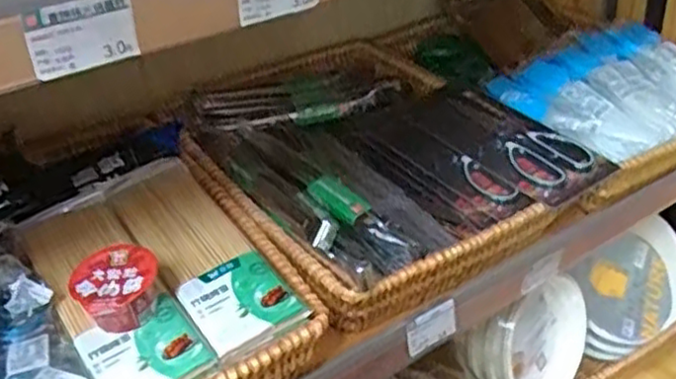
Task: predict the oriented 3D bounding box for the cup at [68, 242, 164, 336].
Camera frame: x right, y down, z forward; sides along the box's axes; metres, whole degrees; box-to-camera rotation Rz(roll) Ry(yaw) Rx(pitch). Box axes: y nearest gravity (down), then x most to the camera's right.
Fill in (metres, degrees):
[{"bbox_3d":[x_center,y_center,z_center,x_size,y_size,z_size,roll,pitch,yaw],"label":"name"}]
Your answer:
[{"bbox_3d":[-0.179,0.083,0.566,0.068,0.047,0.062,-20,35,-24],"label":"cup"}]

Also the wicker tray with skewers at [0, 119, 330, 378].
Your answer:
[{"bbox_3d":[-0.230,0.095,0.639,0.341,0.120,0.359,-22,36,-25],"label":"wicker tray with skewers"}]

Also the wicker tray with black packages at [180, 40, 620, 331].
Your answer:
[{"bbox_3d":[0.026,-0.033,0.831,0.362,0.100,0.422,-22,36,-26],"label":"wicker tray with black packages"}]

